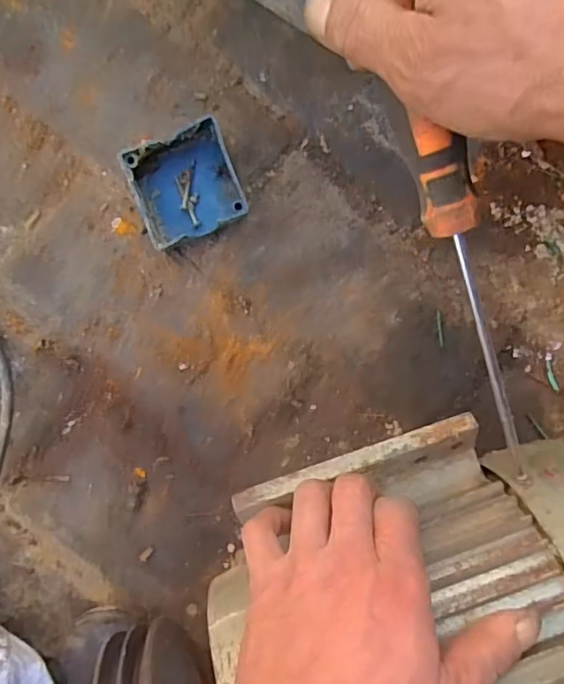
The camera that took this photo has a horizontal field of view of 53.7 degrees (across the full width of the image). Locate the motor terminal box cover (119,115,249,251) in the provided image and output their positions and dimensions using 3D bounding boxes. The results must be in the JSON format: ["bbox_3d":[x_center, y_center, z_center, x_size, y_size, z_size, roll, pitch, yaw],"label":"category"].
[{"bbox_3d":[-0.071,-0.114,0.413,0.075,0.037,0.072,-21,97,-5],"label":"motor terminal box cover"}]

